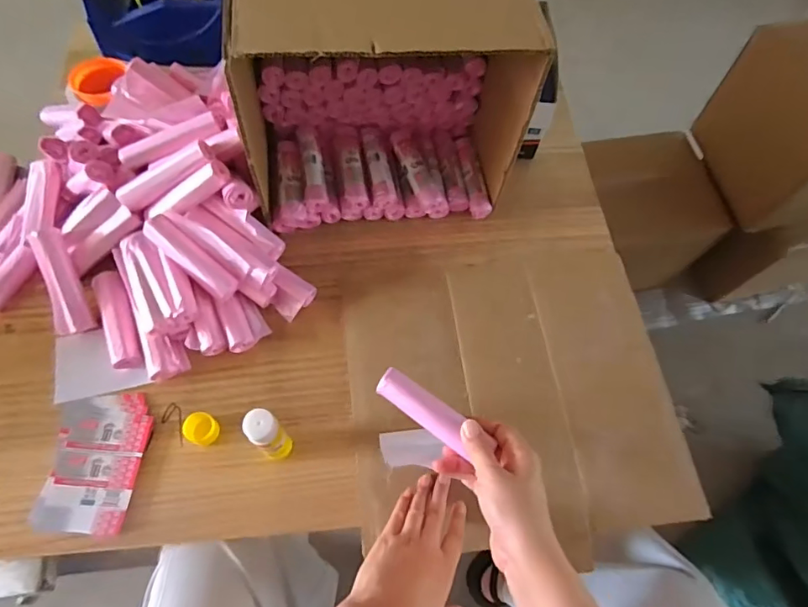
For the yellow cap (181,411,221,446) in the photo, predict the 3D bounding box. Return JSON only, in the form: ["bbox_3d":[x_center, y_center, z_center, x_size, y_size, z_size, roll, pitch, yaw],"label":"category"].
[{"bbox_3d":[-0.209,0.131,0.525,0.035,0.016,0.029,22,65,7],"label":"yellow cap"}]

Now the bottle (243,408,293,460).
[{"bbox_3d":[-0.130,0.129,0.491,0.028,0.107,0.030,1,65,-3],"label":"bottle"}]

